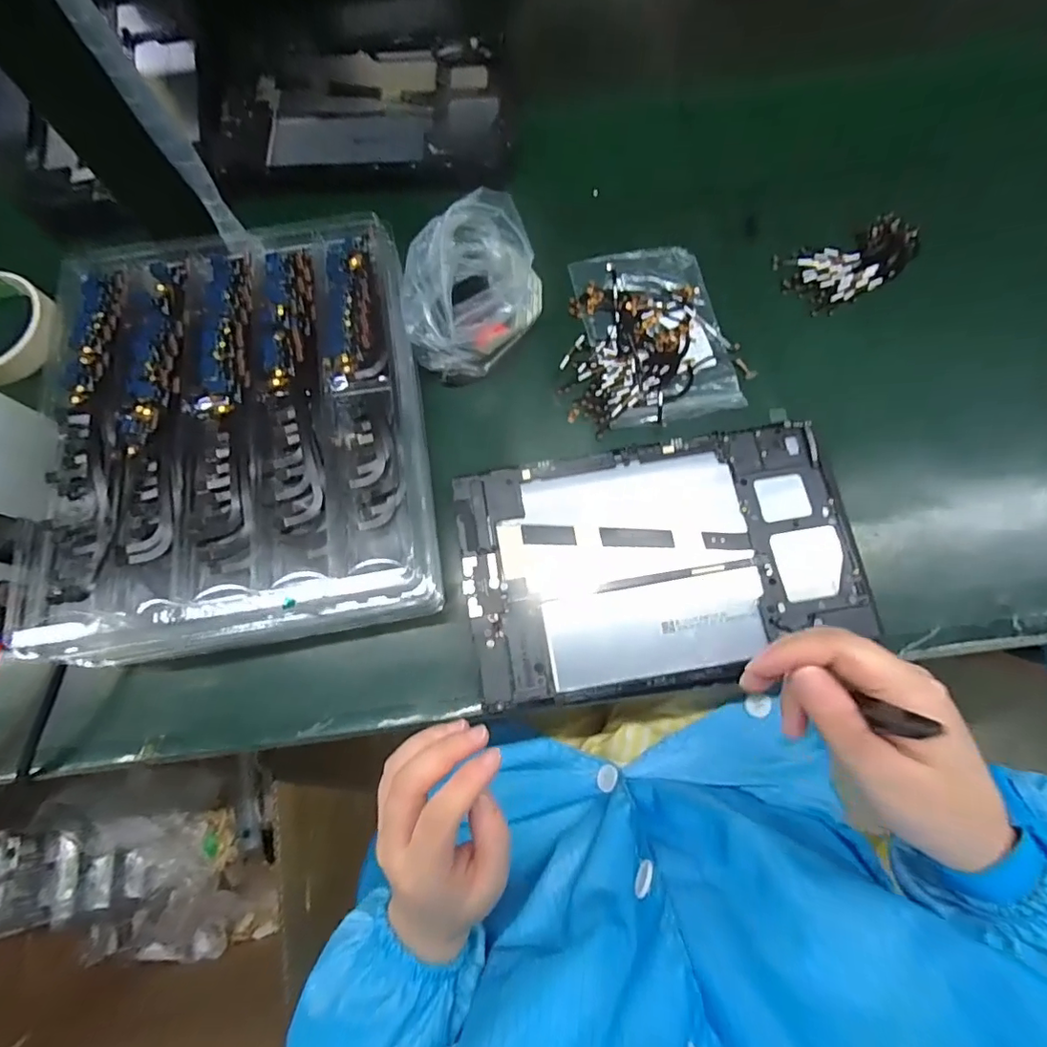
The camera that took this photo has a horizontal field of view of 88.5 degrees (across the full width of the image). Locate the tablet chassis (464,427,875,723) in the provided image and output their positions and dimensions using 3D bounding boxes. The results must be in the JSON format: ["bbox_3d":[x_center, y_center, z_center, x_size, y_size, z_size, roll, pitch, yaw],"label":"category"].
[{"bbox_3d":[0.086,0.023,0.338,0.239,0.009,0.149,-9,75,-1],"label":"tablet chassis"}]

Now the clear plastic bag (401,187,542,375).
[{"bbox_3d":[-0.037,-0.175,0.390,0.093,0.060,0.120,-6,73,-1],"label":"clear plastic bag"}]

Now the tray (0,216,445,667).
[{"bbox_3d":[-0.184,-0.064,0.347,0.234,0.042,0.289,-8,73,-1],"label":"tray"}]

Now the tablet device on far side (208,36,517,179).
[{"bbox_3d":[-0.136,-0.356,0.458,0.243,0.010,0.158,-1,73,1],"label":"tablet device on far side"}]

